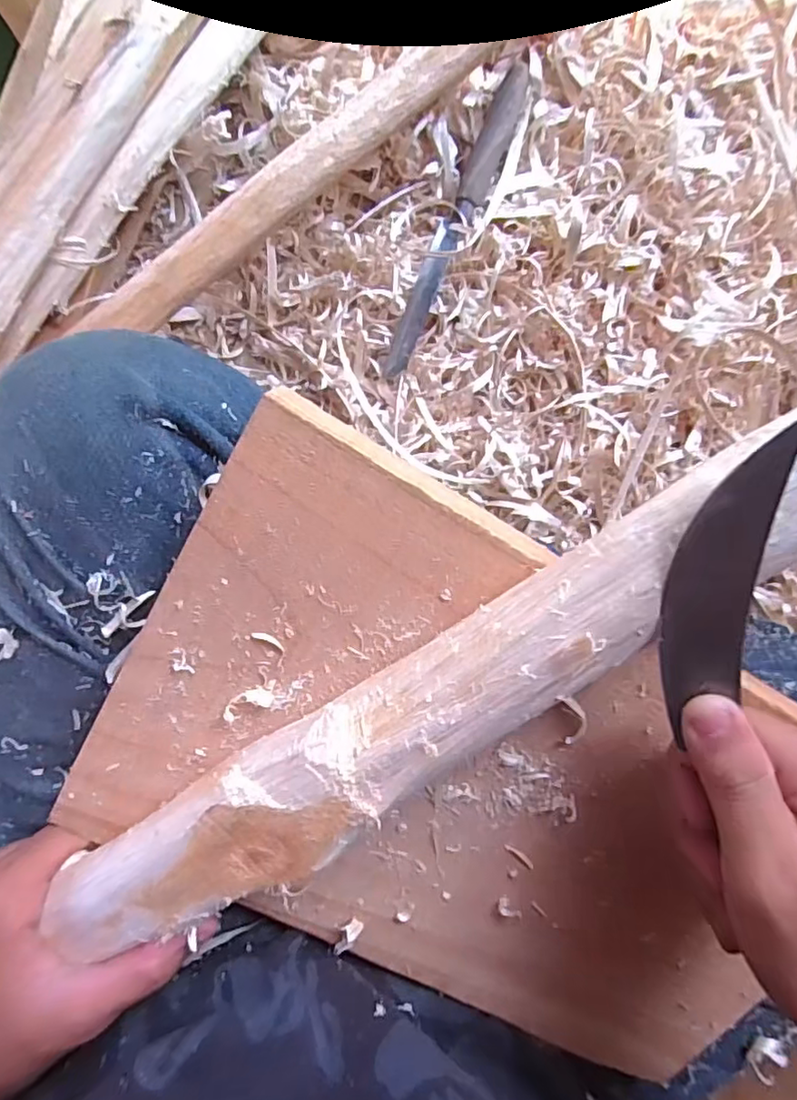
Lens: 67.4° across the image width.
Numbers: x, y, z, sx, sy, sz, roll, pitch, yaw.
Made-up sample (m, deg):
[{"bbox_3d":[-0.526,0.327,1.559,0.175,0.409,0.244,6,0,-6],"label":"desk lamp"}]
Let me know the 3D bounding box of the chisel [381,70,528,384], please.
[{"bbox_3d":[0.040,-0.222,0.410,0.024,0.016,0.212,23,92,-7],"label":"chisel"}]

